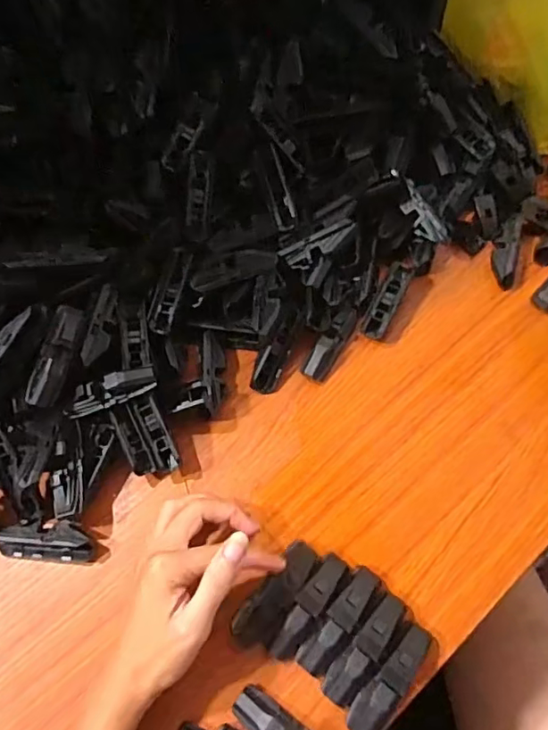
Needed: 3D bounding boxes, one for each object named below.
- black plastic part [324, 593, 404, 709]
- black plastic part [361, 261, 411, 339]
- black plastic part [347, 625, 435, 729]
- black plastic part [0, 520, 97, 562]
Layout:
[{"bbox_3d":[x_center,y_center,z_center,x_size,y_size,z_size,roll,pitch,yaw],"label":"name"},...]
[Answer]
[{"bbox_3d":[0.058,0.179,0.344,0.019,0.021,0.071,33,69,17],"label":"black plastic part"},{"bbox_3d":[0.096,-0.055,0.463,0.018,0.022,0.071,26,66,14],"label":"black plastic part"},{"bbox_3d":[0.072,0.193,0.334,0.018,0.025,0.073,37,70,19],"label":"black plastic part"},{"bbox_3d":[-0.159,0.121,0.378,0.069,0.021,0.024,3,63,3],"label":"black plastic part"}]

